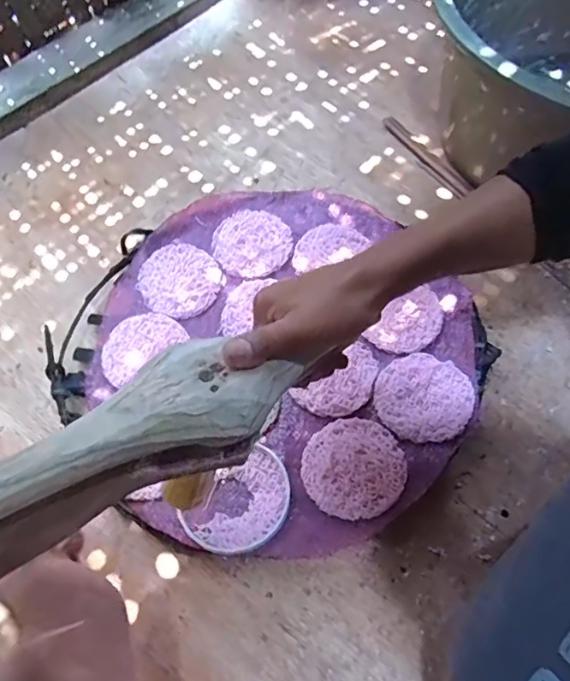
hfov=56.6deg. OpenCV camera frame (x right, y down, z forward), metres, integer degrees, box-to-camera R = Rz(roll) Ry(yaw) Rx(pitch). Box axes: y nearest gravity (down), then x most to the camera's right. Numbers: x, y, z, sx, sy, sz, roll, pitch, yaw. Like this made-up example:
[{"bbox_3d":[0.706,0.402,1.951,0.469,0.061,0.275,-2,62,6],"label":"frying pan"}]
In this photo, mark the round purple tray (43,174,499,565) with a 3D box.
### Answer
[{"bbox_3d":[-0.010,0.006,0.493,0.348,0.030,0.349,-1,61,1],"label":"round purple tray"}]

